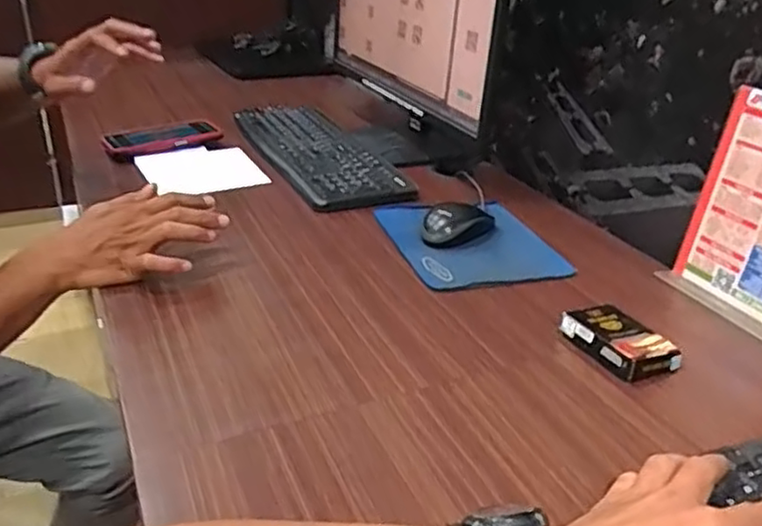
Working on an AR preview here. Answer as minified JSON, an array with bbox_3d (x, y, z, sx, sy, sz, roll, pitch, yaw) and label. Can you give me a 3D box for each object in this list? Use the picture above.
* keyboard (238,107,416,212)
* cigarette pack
[{"bbox_3d":[-0.106,-0.174,1.062,0.144,0.029,0.432,-12,30,-23],"label":"keyboard"},{"bbox_3d":[0.216,0.070,0.627,0.067,0.024,0.089,-12,30,-24],"label":"cigarette pack"}]

